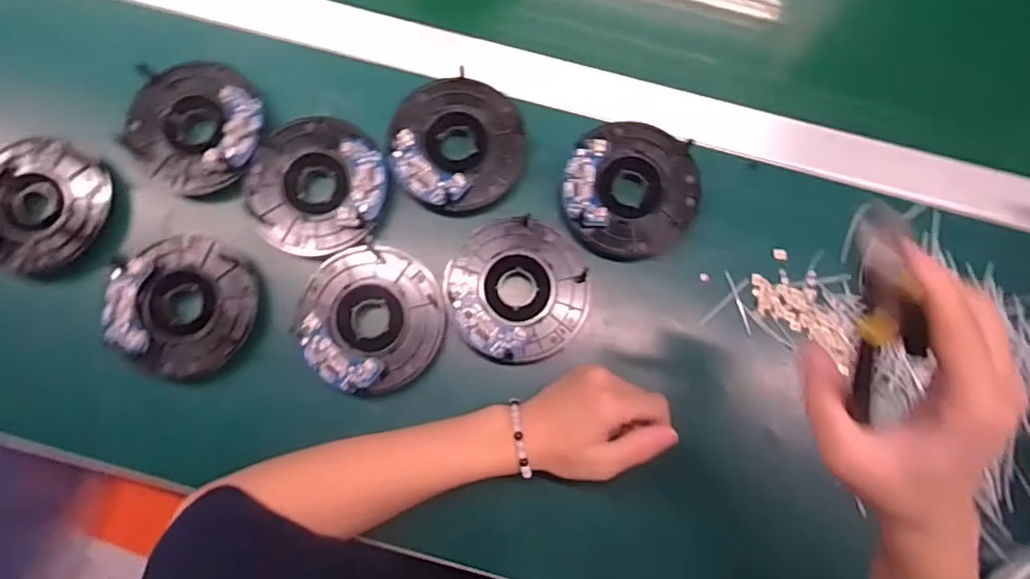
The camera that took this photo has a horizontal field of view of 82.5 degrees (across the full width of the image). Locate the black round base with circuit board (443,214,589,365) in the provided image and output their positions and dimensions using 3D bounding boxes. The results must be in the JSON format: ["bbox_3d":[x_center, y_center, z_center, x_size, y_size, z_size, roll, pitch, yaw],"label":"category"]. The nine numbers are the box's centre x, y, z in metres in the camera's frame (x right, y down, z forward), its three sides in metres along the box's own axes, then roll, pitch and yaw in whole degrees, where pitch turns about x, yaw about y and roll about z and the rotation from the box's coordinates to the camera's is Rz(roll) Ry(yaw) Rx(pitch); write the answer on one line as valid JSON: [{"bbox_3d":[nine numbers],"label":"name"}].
[{"bbox_3d":[0.001,0.000,0.419,0.098,0.014,0.100,0,80,-2],"label":"black round base with circuit board"}]

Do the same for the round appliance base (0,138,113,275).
[{"bbox_3d":[-0.352,-0.063,0.428,0.098,0.032,0.094,0,80,-2],"label":"round appliance base"}]

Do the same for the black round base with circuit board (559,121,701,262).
[{"bbox_3d":[0.086,-0.074,0.429,0.101,0.014,0.097,0,80,-2],"label":"black round base with circuit board"}]

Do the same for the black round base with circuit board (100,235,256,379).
[{"bbox_3d":[-0.233,0.010,0.411,0.095,0.013,0.098,0,80,-2],"label":"black round base with circuit board"}]

